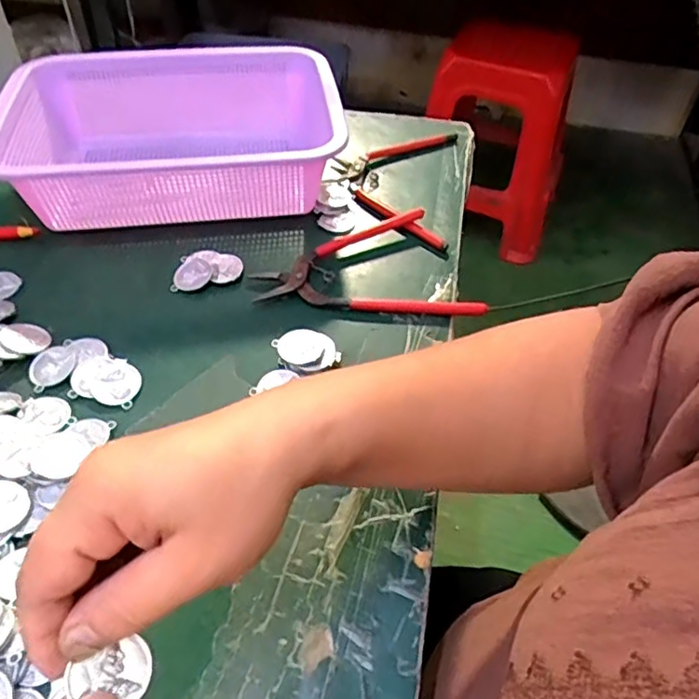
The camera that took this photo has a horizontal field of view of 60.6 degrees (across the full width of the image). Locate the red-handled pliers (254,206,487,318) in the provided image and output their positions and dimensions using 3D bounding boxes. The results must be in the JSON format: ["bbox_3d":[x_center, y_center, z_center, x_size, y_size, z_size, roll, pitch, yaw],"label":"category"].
[{"bbox_3d":[0.015,-0.069,0.454,0.163,0.014,0.103,3,49,0],"label":"red-handled pliers"}]

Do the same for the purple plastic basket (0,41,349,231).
[{"bbox_3d":[-0.142,-0.173,0.498,0.256,0.076,0.185,-6,49,-7],"label":"purple plastic basket"}]

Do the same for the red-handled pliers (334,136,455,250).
[{"bbox_3d":[0.037,-0.153,0.530,0.105,0.013,0.166,7,49,4],"label":"red-handled pliers"}]

